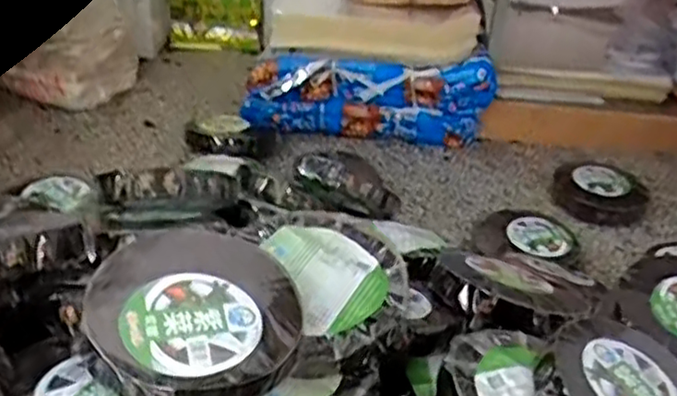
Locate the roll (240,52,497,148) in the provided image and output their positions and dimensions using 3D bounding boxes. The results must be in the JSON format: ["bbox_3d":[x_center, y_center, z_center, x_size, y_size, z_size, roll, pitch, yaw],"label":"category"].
[{"bbox_3d":[0.064,-0.229,1.644,0.589,0.209,0.091,5,32,2],"label":"roll"}]

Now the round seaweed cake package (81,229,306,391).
[{"bbox_3d":[-0.131,0.099,0.634,0.185,0.036,0.196,3,32,-2],"label":"round seaweed cake package"}]

